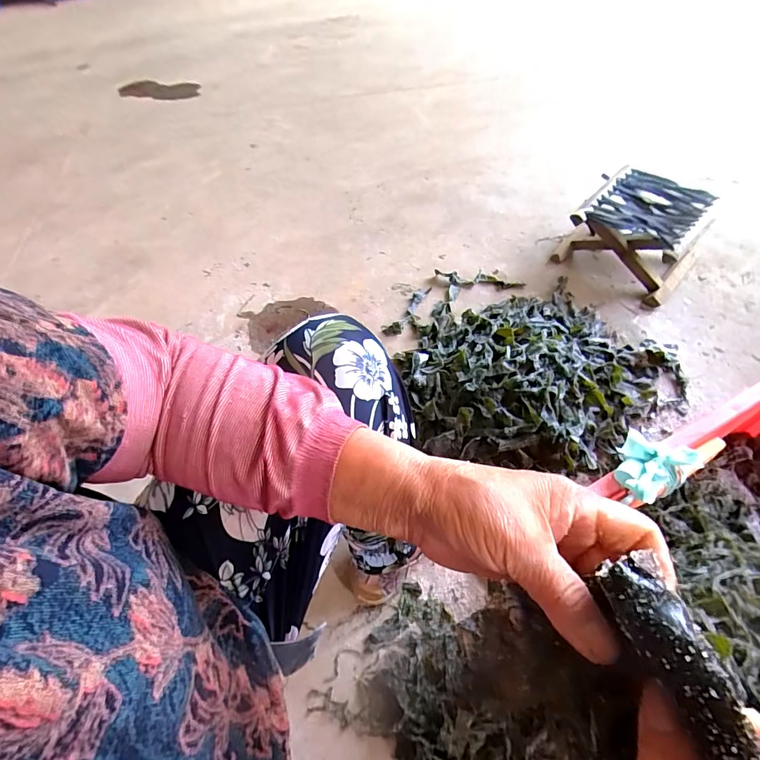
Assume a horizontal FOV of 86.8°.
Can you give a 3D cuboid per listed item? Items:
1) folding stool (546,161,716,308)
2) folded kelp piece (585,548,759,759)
[{"bbox_3d":[0.566,-0.324,0.896,0.258,0.140,0.246,36,64,24],"label":"folding stool"},{"bbox_3d":[0.100,0.103,0.133,0.021,0.020,0.080,-11,56,-5],"label":"folded kelp piece"}]

